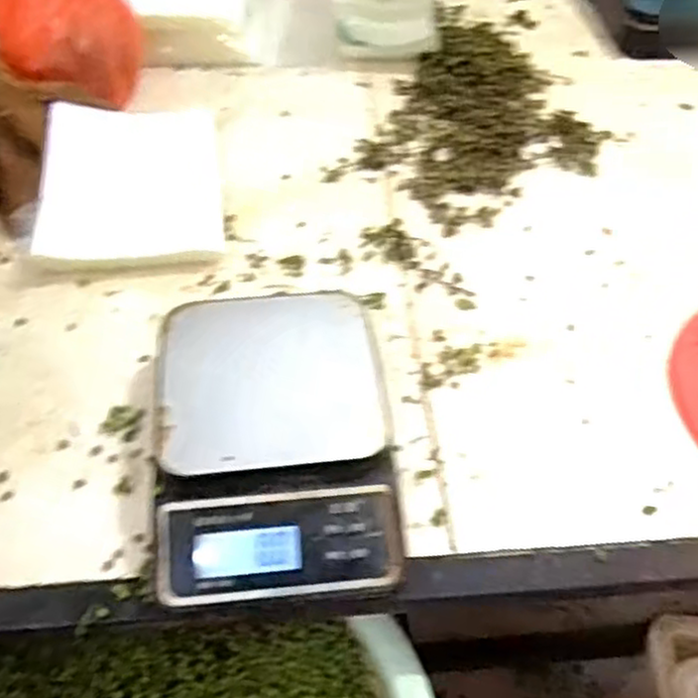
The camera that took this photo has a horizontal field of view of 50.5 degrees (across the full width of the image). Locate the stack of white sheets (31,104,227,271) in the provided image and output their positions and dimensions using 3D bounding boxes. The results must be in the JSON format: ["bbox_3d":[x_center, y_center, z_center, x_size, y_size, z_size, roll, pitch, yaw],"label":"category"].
[{"bbox_3d":[-0.196,-0.158,0.676,0.150,0.034,0.225,-6,51,-7],"label":"stack of white sheets"}]

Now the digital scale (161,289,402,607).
[{"bbox_3d":[-0.051,0.058,0.491,0.156,0.053,0.213,-4,51,-5],"label":"digital scale"}]

